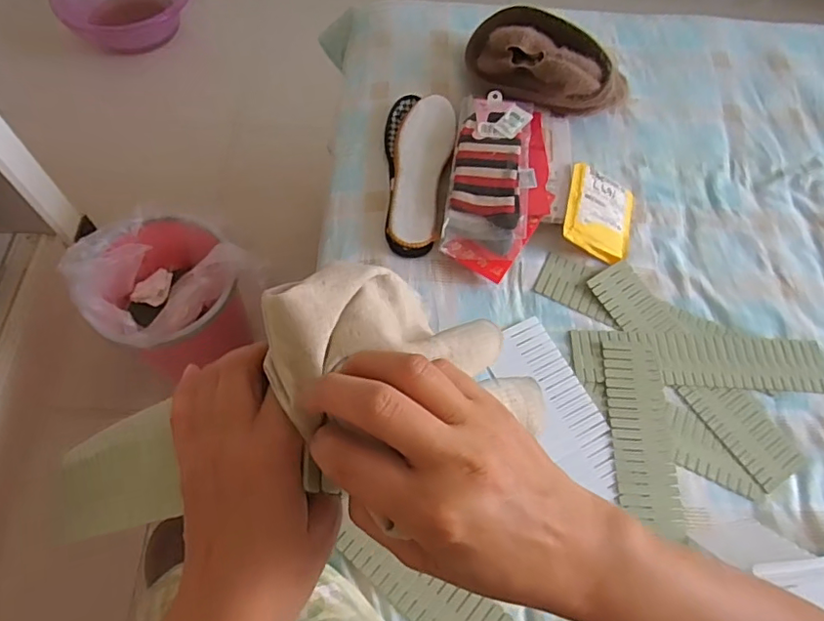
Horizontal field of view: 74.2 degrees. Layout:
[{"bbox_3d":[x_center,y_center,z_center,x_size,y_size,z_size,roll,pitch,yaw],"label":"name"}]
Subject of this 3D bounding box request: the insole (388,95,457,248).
[{"bbox_3d":[0.011,-0.195,0.757,0.078,0.014,0.233,8,71,3],"label":"insole"}]

